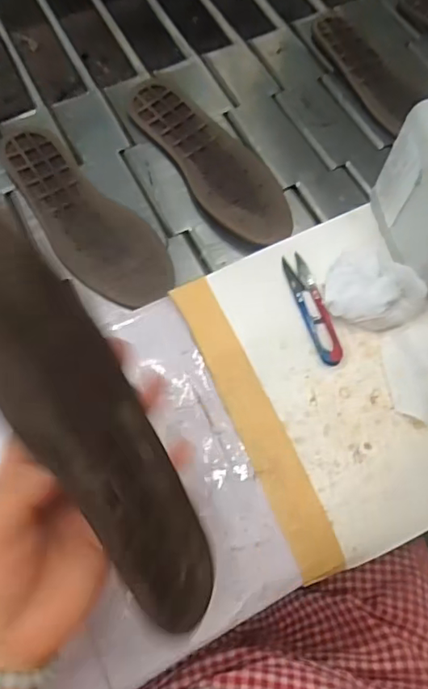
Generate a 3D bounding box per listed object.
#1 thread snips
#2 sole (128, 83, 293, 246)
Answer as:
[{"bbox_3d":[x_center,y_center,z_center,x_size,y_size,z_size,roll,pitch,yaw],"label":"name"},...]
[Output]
[{"bbox_3d":[0.081,-0.031,0.444,0.021,0.005,0.104,-15,63,-7],"label":"thread snips"},{"bbox_3d":[-0.002,-0.196,0.572,0.079,0.016,0.242,-30,70,-13],"label":"sole"}]

